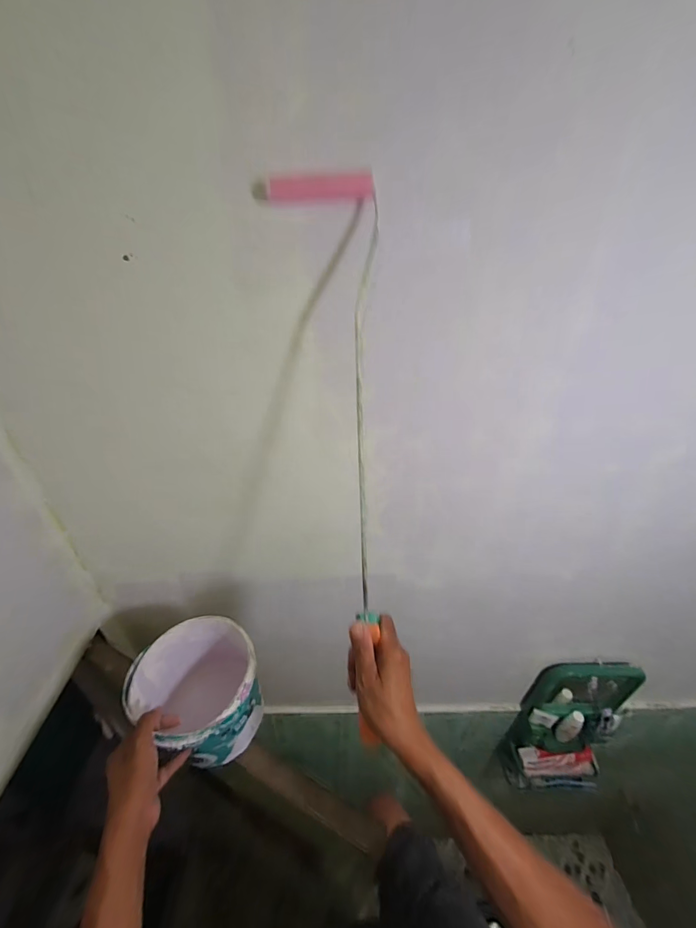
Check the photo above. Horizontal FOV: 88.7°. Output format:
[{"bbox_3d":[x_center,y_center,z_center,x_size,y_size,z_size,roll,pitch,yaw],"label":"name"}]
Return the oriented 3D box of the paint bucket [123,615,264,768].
[{"bbox_3d":[-0.215,0.352,0.545,0.166,0.161,0.155,0,34,0],"label":"paint bucket"}]

